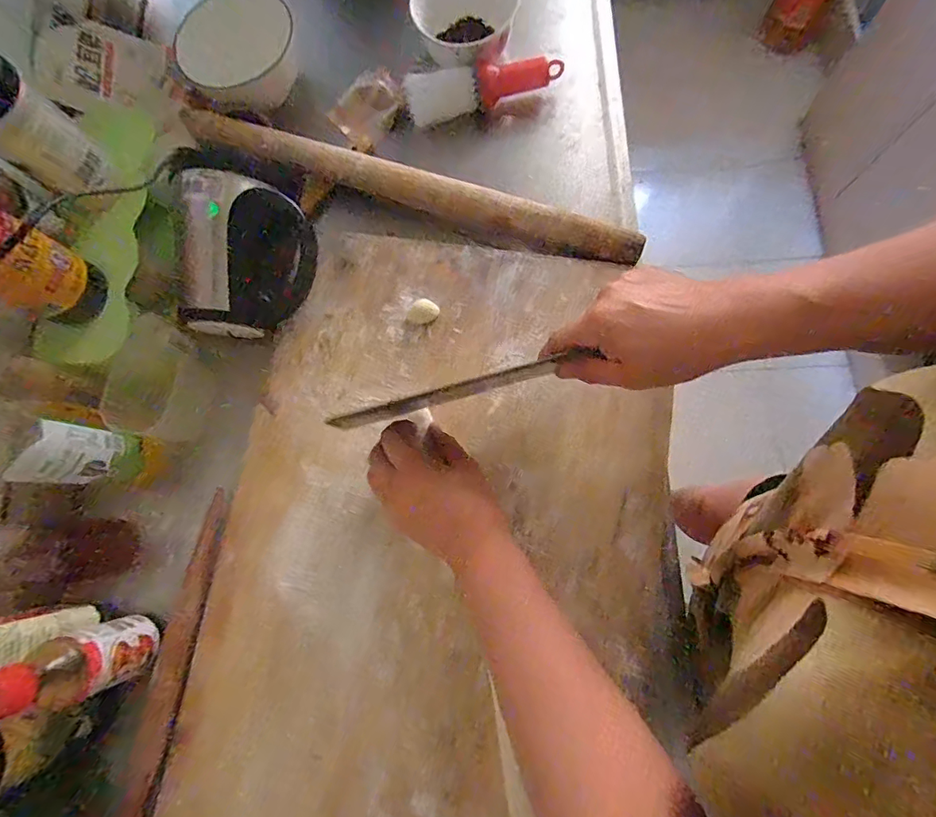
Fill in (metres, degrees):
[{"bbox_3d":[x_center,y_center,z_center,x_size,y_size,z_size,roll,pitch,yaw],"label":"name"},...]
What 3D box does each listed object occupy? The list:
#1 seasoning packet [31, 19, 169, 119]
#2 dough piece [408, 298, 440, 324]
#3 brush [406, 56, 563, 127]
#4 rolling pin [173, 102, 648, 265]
[{"bbox_3d":[-0.394,-0.369,0.526,0.114,0.012,0.098,-1,86,-38],"label":"seasoning packet"},{"bbox_3d":[-0.044,-0.095,0.475,0.029,0.008,0.022,-27,77,-2],"label":"dough piece"},{"bbox_3d":[0.017,-0.348,0.528,0.169,0.034,0.035,-9,79,1],"label":"brush"},{"bbox_3d":[-0.063,-0.231,0.490,0.477,0.030,0.032,18,80,8],"label":"rolling pin"}]

